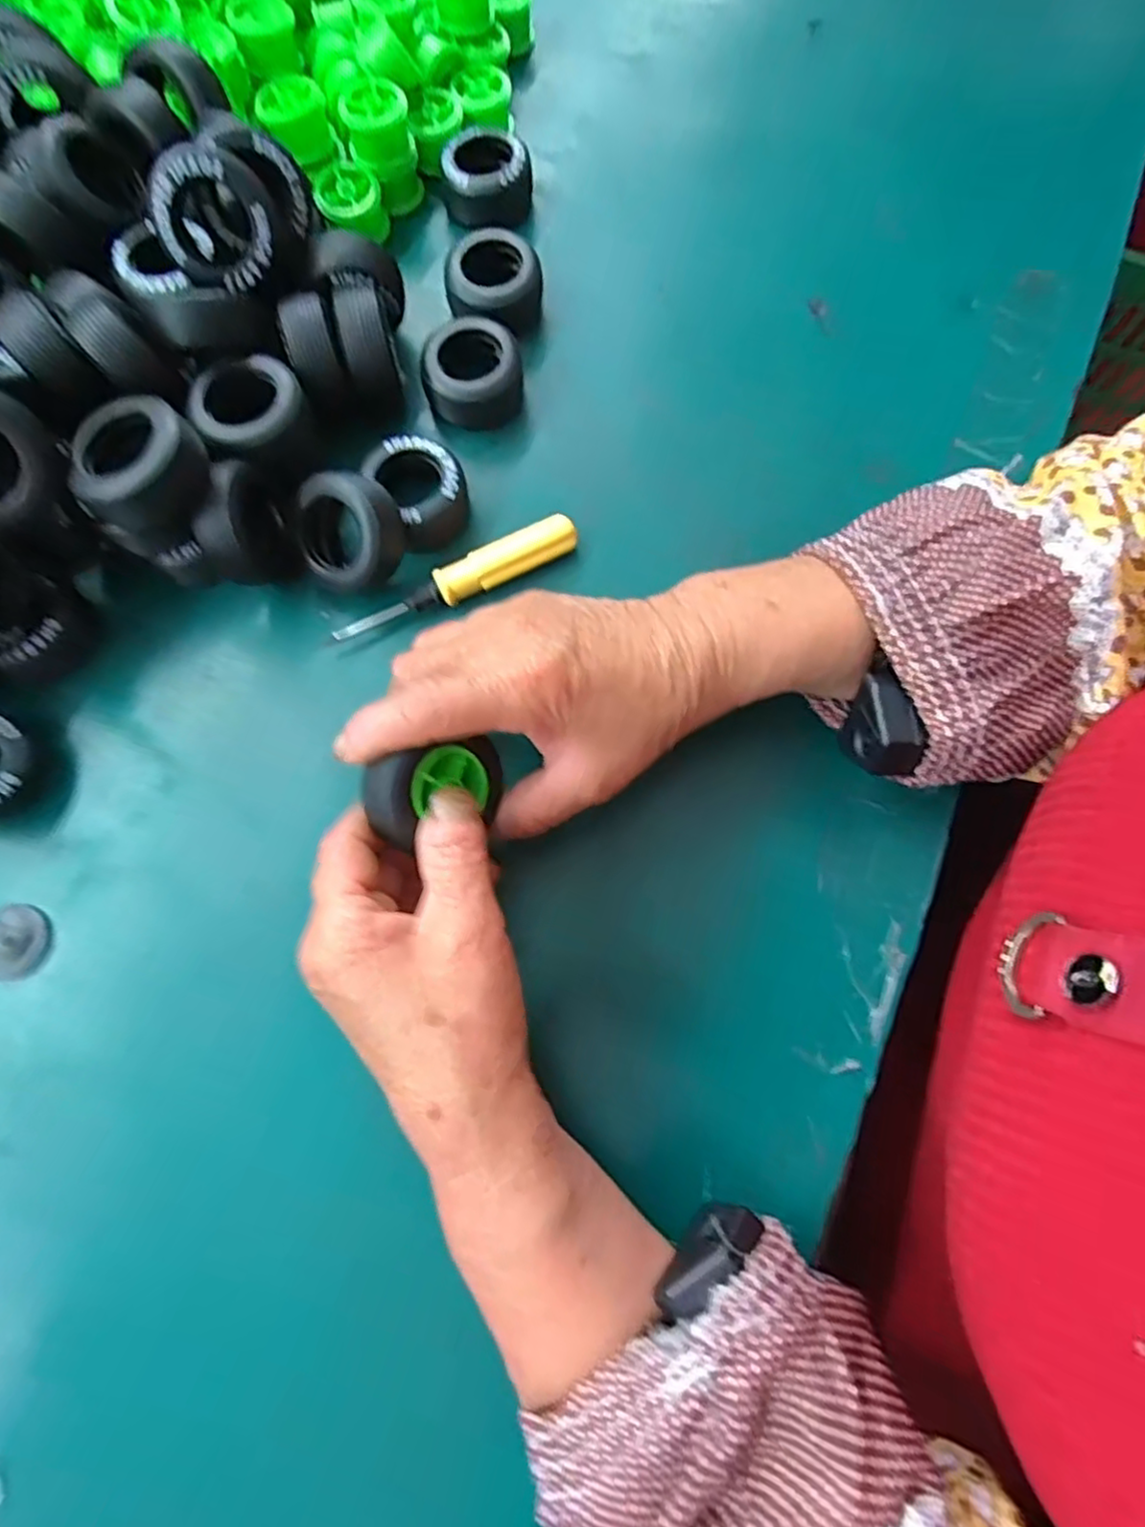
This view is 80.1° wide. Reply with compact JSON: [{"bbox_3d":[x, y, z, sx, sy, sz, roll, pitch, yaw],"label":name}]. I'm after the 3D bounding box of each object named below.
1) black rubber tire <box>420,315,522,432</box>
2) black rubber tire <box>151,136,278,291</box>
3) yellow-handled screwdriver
[{"bbox_3d":[-0.048,-0.188,0.334,0.045,0.030,0.045,-4,74,-1],"label":"black rubber tire"},{"bbox_3d":[-0.151,-0.232,0.292,0.046,0.047,0.026,-18,40,1],"label":"black rubber tire"},{"bbox_3d":[-0.052,-0.081,0.310,0.115,0.017,0.016,-26,76,-7],"label":"yellow-handled screwdriver"}]

